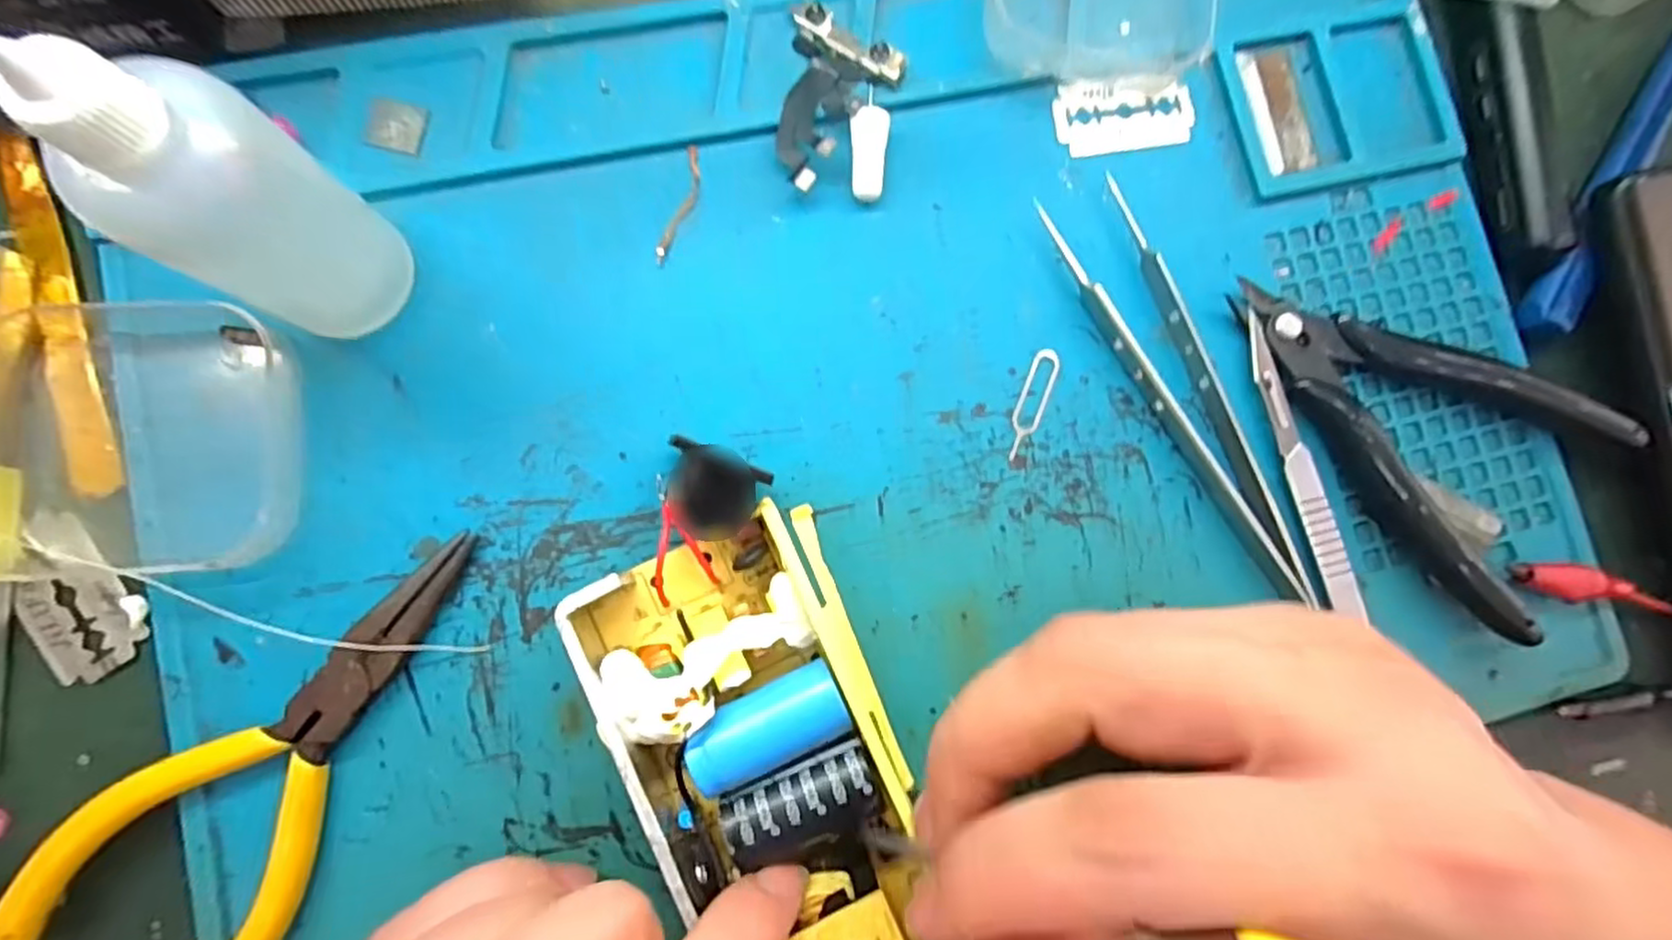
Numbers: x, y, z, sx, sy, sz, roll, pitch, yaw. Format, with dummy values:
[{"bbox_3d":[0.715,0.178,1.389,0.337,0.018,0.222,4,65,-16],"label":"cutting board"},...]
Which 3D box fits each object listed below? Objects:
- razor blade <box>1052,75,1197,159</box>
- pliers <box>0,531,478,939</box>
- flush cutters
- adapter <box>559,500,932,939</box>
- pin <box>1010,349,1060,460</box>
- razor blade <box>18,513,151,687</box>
[{"bbox_3d":[0.085,-0.105,0.209,0.042,0.004,0.021,-10,91,-5],"label":"razor blade"},{"bbox_3d":[-0.130,0.068,0.164,0.051,0.014,0.125,36,82,-1],"label":"pliers"},{"bbox_3d":[0.170,-0.017,0.201,0.124,0.010,0.067,44,82,0],"label":"flush cutters"},{"bbox_3d":[-0.010,0.079,0.163,0.059,0.023,0.131,-23,81,-7],"label":"adapter"},{"bbox_3d":[0.055,-0.019,0.196,0.008,0.004,0.033,23,83,-2],"label":"pin"},{"bbox_3d":[-0.184,0.031,0.169,0.021,0.007,0.038,-28,87,-7],"label":"razor blade"}]

